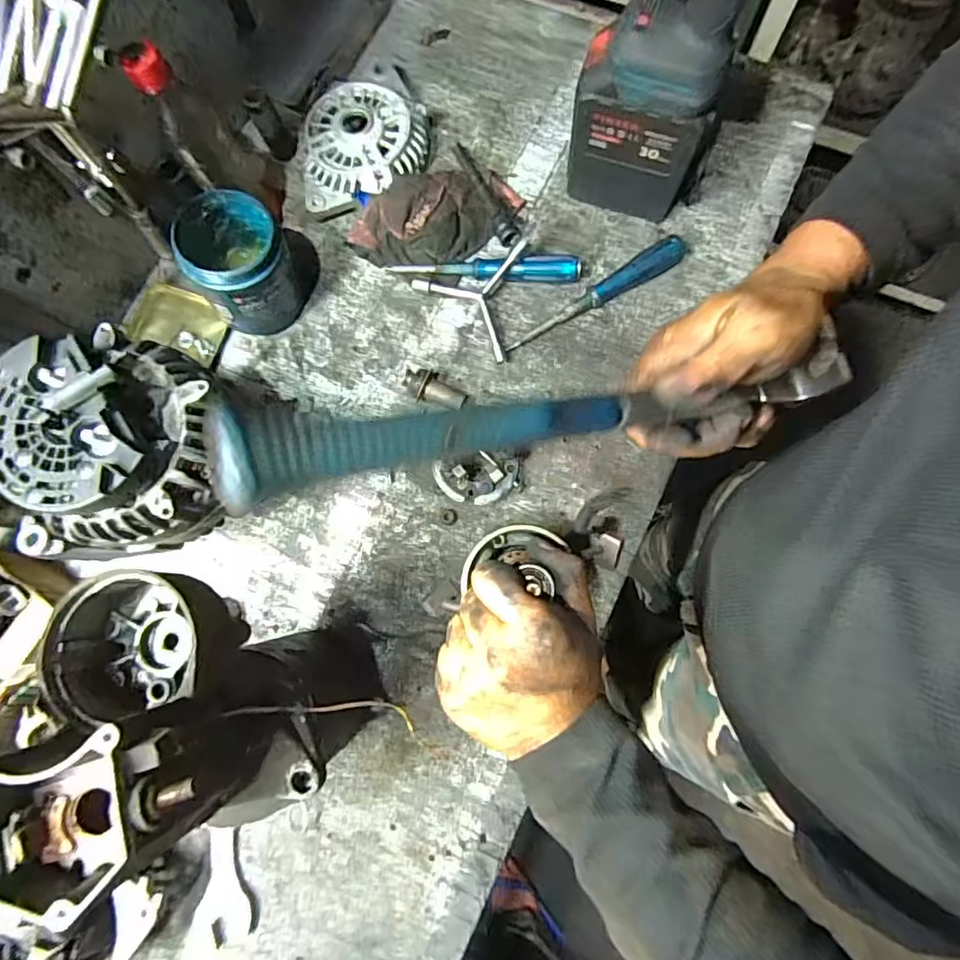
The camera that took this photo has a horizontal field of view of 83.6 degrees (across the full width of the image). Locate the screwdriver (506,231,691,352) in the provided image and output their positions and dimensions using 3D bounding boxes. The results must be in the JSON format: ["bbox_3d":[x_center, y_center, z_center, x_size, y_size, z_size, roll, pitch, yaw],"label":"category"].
[{"bbox_3d":[0.118,-0.188,0.530,0.205,0.028,0.023,-29,78,-3],"label":"screwdriver"}]

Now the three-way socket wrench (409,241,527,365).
[{"bbox_3d":[0.002,-0.166,0.522,0.114,0.033,0.101,-16,80,-3],"label":"three-way socket wrench"}]

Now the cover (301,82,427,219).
[{"bbox_3d":[-0.120,-0.348,0.567,0.128,0.038,0.140,2,79,3],"label":"cover"}]

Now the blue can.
[{"bbox_3d":[-0.214,-0.211,0.510,0.103,0.106,0.097,-1,78,3],"label":"blue can"}]

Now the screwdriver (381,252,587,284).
[{"bbox_3d":[0.004,-0.216,0.540,0.193,0.025,0.024,2,79,3],"label":"screwdriver"}]

